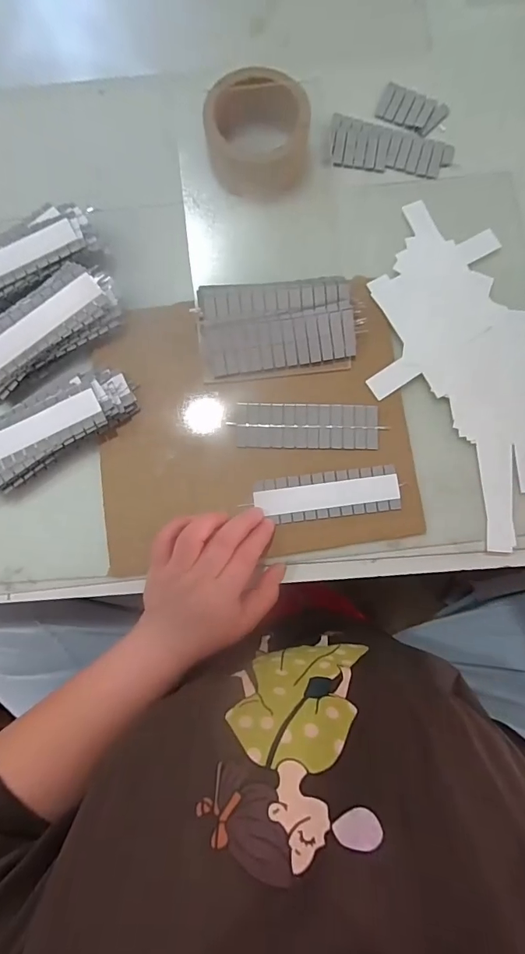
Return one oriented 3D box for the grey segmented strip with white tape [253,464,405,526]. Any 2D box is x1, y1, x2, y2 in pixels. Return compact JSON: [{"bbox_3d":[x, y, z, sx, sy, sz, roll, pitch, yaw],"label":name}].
[{"bbox_3d":[0.056,0.015,0.383,0.123,0.004,0.041,-5,82,-1],"label":"grey segmented strip with white tape"}]

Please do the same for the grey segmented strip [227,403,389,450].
[{"bbox_3d":[0.041,-0.045,0.389,0.124,0.004,0.040,0,82,0],"label":"grey segmented strip"}]

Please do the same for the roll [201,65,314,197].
[{"bbox_3d":[-0.004,-0.320,0.411,0.091,0.051,0.094,0,82,0],"label":"roll"}]

